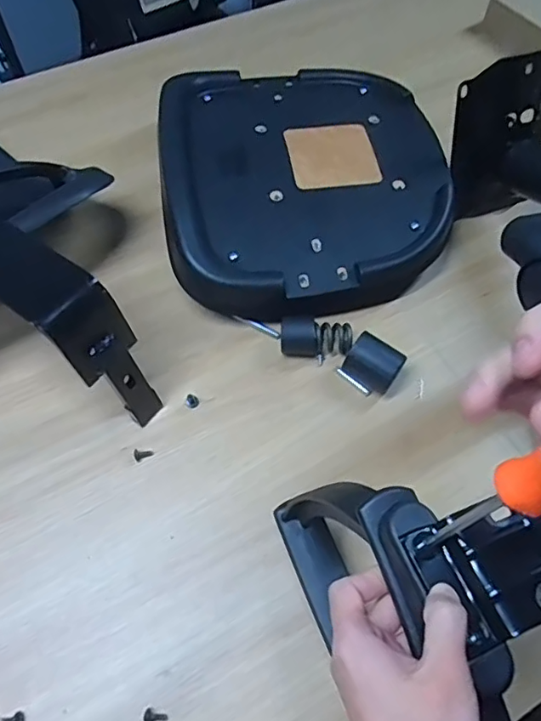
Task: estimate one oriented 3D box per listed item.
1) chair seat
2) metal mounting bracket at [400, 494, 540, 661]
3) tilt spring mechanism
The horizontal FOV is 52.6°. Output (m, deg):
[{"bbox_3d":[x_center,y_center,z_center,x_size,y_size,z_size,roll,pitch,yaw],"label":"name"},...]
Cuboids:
[{"bbox_3d":[0.043,-0.272,0.810,0.397,0.107,0.440,-9,61,-6],"label":"chair seat"},{"bbox_3d":[0.147,0.116,0.325,0.111,0.020,0.071,-20,62,-12],"label":"metal mounting bracket"},{"bbox_3d":[0.061,-0.022,0.706,0.218,0.056,0.066,21,61,11],"label":"tilt spring mechanism"}]

